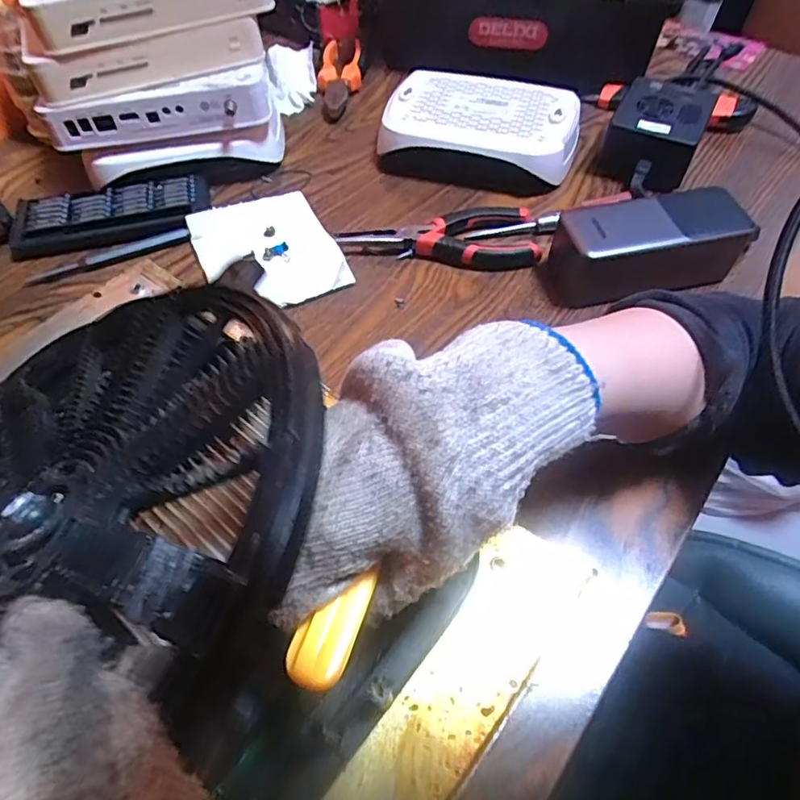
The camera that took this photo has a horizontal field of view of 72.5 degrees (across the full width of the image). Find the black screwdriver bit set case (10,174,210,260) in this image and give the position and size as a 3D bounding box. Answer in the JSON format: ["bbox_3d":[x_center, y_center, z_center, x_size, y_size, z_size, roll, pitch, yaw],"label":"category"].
[{"bbox_3d":[-0.240,-0.153,0.456,0.154,0.016,0.063,-12,56,-8],"label":"black screwdriver bit set case"}]

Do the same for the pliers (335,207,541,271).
[{"bbox_3d":[0.032,-0.135,0.444,0.153,0.017,0.056,3,56,3],"label":"pliers"}]

